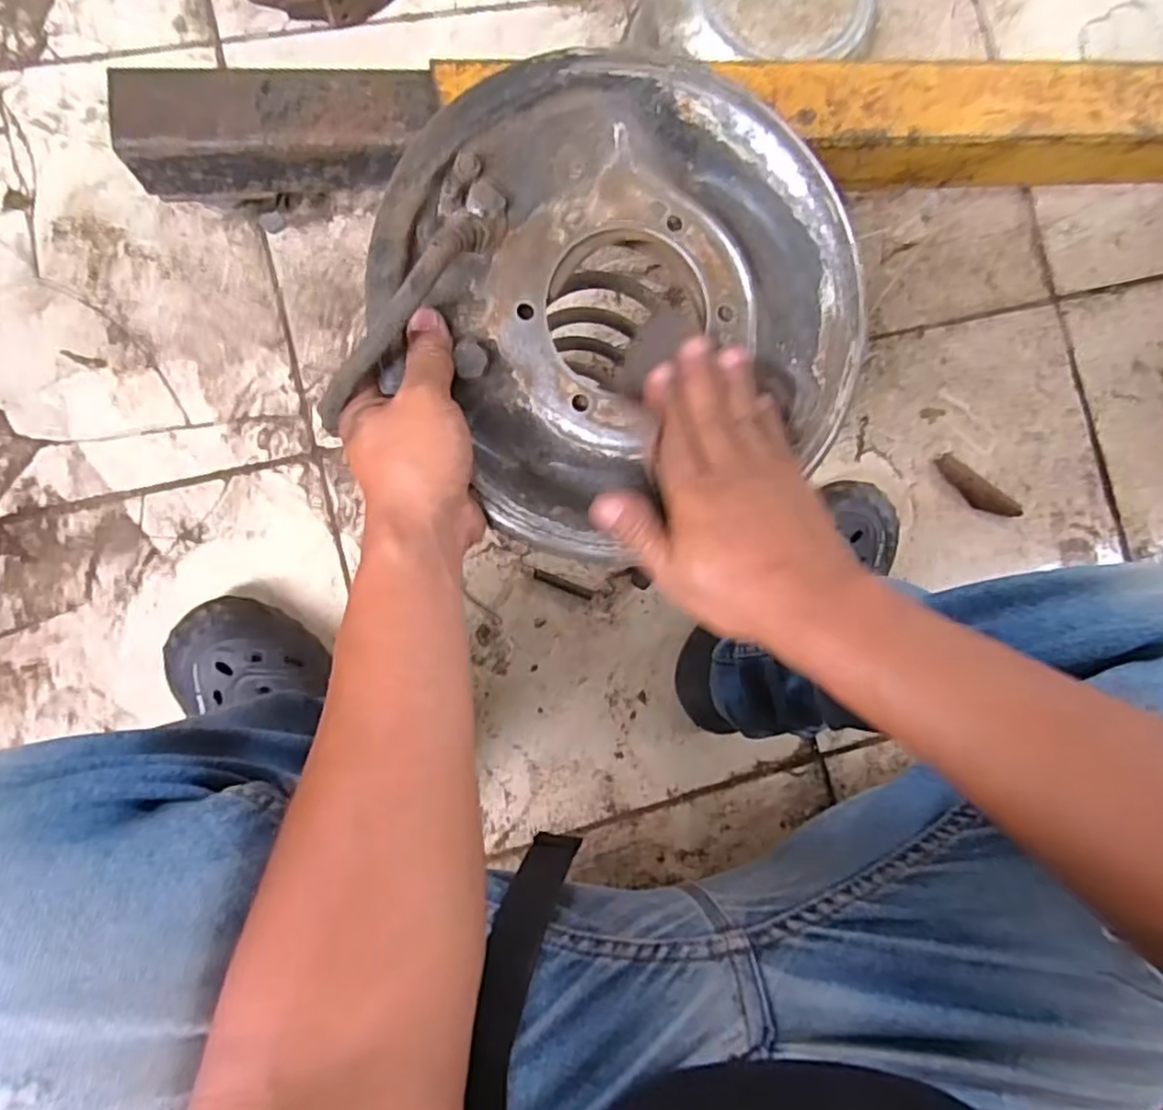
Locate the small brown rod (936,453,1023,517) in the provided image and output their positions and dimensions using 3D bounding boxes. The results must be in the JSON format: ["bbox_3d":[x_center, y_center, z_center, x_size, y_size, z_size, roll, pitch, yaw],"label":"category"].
[{"bbox_3d":[0.426,-0.069,0.757,0.107,0.018,0.028,38,84,-6],"label":"small brown rod"}]

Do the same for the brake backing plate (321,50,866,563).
[{"bbox_3d":[0.025,-0.135,0.378,0.260,0.073,0.257,0,89,-8],"label":"brake backing plate"}]

